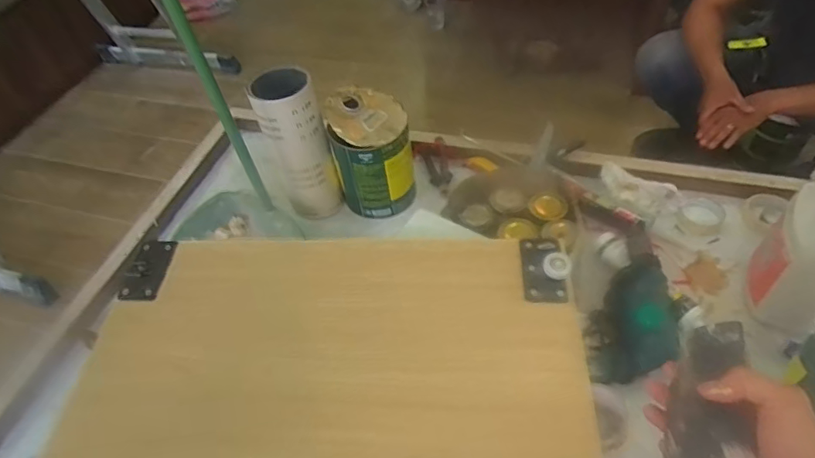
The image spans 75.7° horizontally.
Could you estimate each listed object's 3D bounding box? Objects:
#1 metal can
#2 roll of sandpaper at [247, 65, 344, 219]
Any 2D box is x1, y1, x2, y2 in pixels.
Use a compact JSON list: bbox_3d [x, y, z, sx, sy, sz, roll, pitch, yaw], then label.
[{"bbox_3d":[-0.070,-0.146,1.078,0.159,0.244,0.162,-6,50,0],"label":"metal can"},{"bbox_3d":[-0.217,-0.161,1.044,0.119,0.284,0.111,-18,50,-10],"label":"roll of sandpaper"}]

